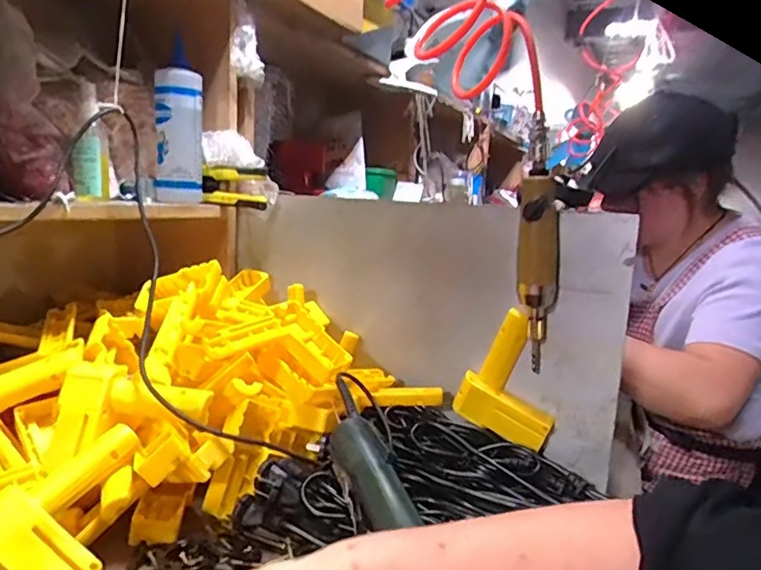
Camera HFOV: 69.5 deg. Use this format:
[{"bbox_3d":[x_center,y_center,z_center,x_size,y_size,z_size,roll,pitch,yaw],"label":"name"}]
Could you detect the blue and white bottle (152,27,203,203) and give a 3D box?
[{"bbox_3d":[-0.276,-0.218,0.749,0.063,0.201,0.056,0,10,-21],"label":"blue and white bottle"}]

